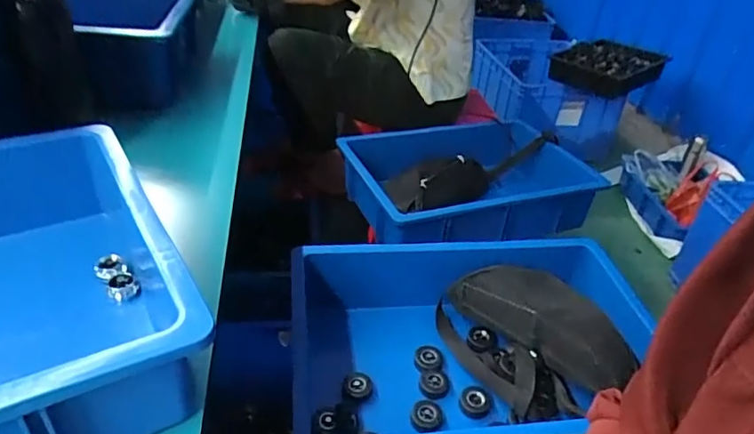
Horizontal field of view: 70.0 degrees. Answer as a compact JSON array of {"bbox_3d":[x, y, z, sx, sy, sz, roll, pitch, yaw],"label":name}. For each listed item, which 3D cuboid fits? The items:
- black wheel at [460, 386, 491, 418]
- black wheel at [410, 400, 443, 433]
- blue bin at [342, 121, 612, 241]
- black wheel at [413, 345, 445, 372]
[{"bbox_3d":[0.122,0.231,0.669,0.038,0.015,0.040,4,35,-3],"label":"black wheel"},{"bbox_3d":[0.060,0.242,0.653,0.037,0.018,0.039,4,35,-3],"label":"black wheel"},{"bbox_3d":[0.188,-0.049,1.084,0.496,0.150,0.312,-12,38,-23],"label":"blue bin"},{"bbox_3d":[0.070,0.189,0.720,0.040,0.012,0.037,4,35,-3],"label":"black wheel"}]

